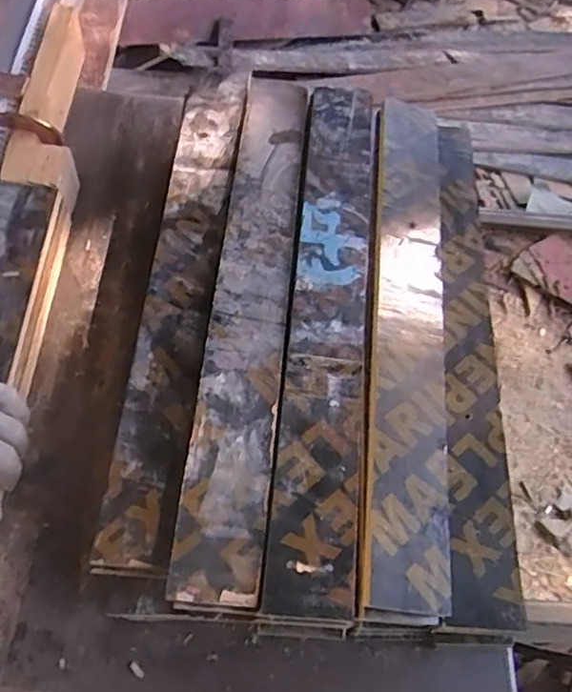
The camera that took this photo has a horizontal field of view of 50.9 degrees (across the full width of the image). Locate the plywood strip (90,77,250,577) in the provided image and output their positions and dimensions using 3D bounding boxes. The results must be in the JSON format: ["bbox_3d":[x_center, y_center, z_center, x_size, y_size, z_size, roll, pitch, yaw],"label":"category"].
[{"bbox_3d":[-0.094,-0.057,0.534,0.059,0.011,0.483,6,61,-1],"label":"plywood strip"}]

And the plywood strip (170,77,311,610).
[{"bbox_3d":[-0.032,-0.051,0.518,0.066,0.016,0.502,6,61,-1],"label":"plywood strip"}]

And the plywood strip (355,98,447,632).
[{"bbox_3d":[0.102,-0.032,0.534,0.073,0.016,0.494,11,61,-8],"label":"plywood strip"}]

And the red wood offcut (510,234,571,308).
[{"bbox_3d":[0.370,-0.080,0.774,0.152,0.011,0.076,40,68,3],"label":"red wood offcut"}]

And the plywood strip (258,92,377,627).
[{"bbox_3d":[0.035,-0.037,0.512,0.063,0.013,0.489,6,61,-1],"label":"plywood strip"}]

